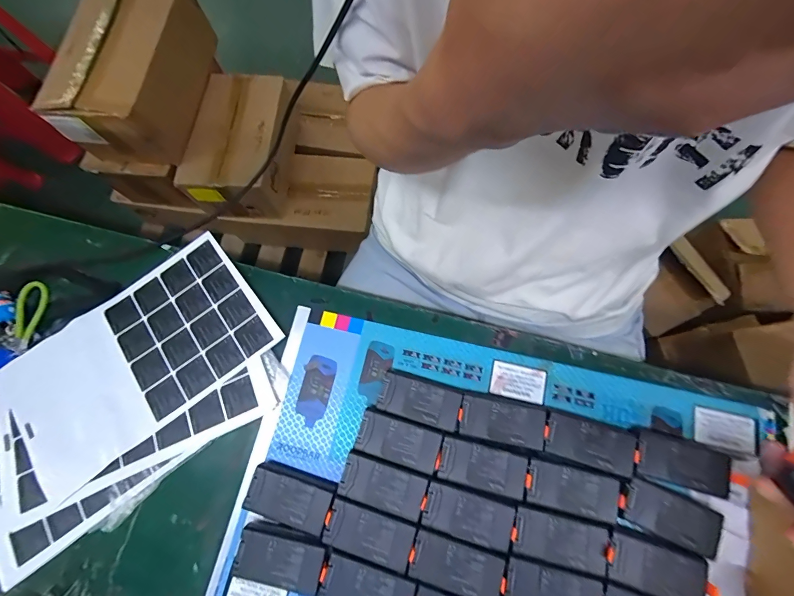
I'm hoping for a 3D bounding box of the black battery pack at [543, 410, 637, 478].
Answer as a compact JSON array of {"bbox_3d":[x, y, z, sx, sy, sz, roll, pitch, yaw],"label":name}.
[{"bbox_3d":[0.198,0.151,0.372,0.089,0.020,0.043,15,76,5],"label":"black battery pack"}]

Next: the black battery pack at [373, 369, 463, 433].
[{"bbox_3d":[0.024,0.114,0.397,0.089,0.030,0.044,18,76,6],"label":"black battery pack"}]

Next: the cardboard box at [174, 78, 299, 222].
[{"bbox_3d":[-0.420,-0.411,0.993,0.217,0.171,0.360,7,74,6],"label":"cardboard box"}]

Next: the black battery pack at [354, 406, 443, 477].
[{"bbox_3d":[0.001,0.154,0.387,0.086,0.031,0.046,17,76,6],"label":"black battery pack"}]

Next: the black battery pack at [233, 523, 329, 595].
[{"bbox_3d":[-0.117,0.262,0.362,0.087,0.026,0.046,11,76,4],"label":"black battery pack"}]

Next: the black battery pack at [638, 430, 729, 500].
[{"bbox_3d":[0.291,0.170,0.366,0.089,0.026,0.044,14,76,5],"label":"black battery pack"}]

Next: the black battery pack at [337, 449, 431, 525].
[{"bbox_3d":[-0.014,0.196,0.376,0.086,0.030,0.045,18,76,6],"label":"black battery pack"}]

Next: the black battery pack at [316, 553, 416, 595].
[{"bbox_3d":[-0.031,0.285,0.351,0.089,0.027,0.041,17,76,6],"label":"black battery pack"}]

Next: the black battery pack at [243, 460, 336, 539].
[{"bbox_3d":[-0.112,0.210,0.377,0.088,0.027,0.048,12,76,4],"label":"black battery pack"}]

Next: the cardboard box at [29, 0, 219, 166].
[{"bbox_3d":[-0.633,-0.554,0.873,0.221,0.207,0.433,11,74,7],"label":"cardboard box"}]

